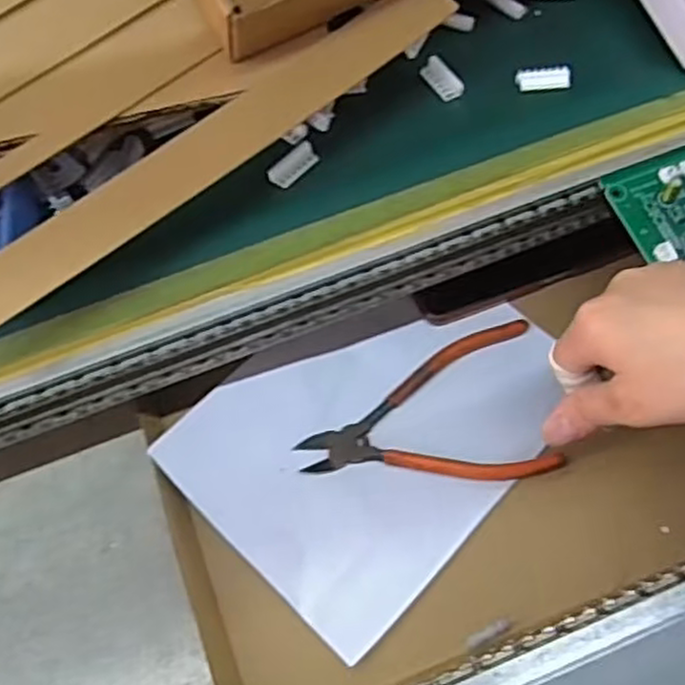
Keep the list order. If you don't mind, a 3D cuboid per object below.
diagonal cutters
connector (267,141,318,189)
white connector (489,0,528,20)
[{"bbox_3d":[0.049,0.044,0.438,0.150,0.009,0.094,-11,69,-3],"label":"diagonal cutters"},{"bbox_3d":[-0.026,-0.094,0.387,0.030,0.006,0.013,-42,72,-14],"label":"connector"},{"bbox_3d":[0.094,-0.199,0.425,0.030,0.004,0.010,36,74,14],"label":"white connector"}]

